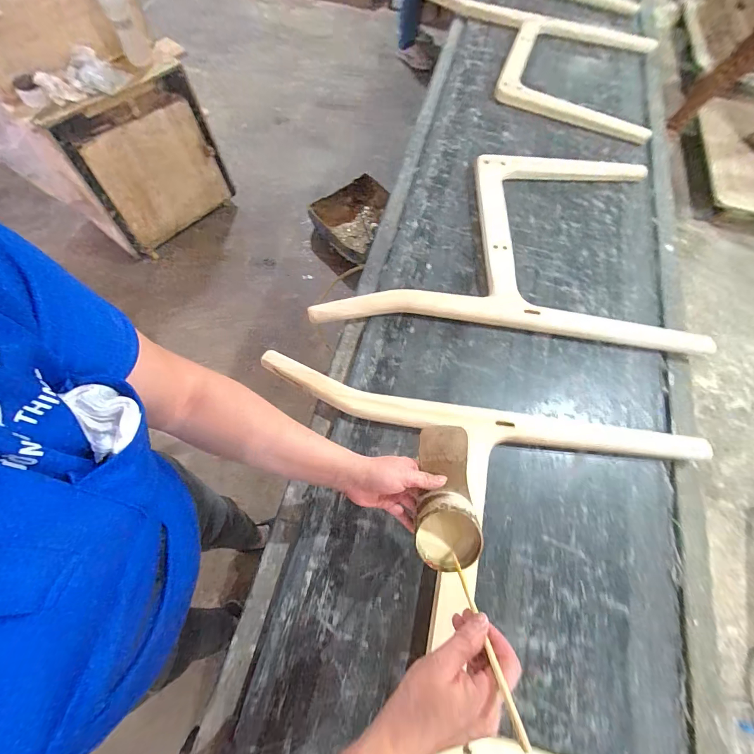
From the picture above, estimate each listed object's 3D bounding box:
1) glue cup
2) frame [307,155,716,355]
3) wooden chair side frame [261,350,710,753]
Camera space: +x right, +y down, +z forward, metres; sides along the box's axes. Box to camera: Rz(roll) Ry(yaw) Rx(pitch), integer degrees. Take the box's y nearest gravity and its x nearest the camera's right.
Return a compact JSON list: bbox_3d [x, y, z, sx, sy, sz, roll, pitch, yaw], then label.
[{"bbox_3d":[0.085,0.148,0.444,0.075,0.049,0.168,0,81,-3],"label":"glue cup"},{"bbox_3d":[0.282,-0.337,0.797,0.774,0.042,0.574,5,66,-1],"label":"frame"},{"bbox_3d":[0.133,0.269,0.525,0.738,0.045,0.511,11,66,2],"label":"wooden chair side frame"}]

